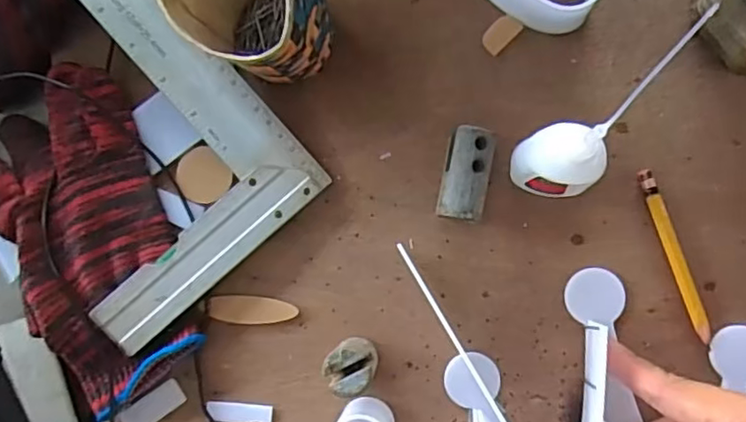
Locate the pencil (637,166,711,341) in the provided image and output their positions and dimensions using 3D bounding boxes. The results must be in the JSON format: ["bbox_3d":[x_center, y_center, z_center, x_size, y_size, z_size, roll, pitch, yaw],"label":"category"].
[{"bbox_3d":[0.165,0.023,0.331,0.009,0.008,0.095,-18,87,5],"label":"pencil"}]

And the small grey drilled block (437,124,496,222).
[{"bbox_3d":[0.052,-0.019,0.335,0.024,0.023,0.050,11,90,6],"label":"small grey drilled block"}]

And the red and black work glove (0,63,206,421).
[{"bbox_3d":[-0.166,0.009,0.357,0.101,0.026,0.188,-31,86,4],"label":"red and black work glove"}]

